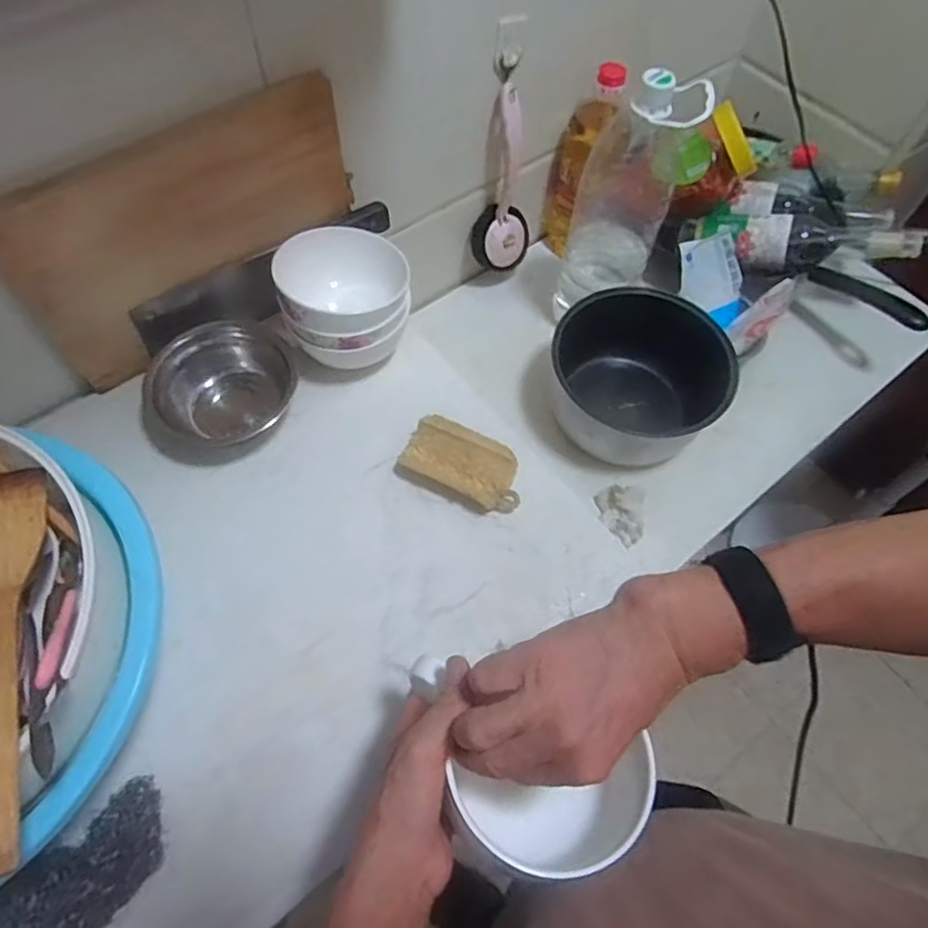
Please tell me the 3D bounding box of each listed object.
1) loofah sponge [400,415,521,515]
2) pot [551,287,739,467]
[{"bbox_3d":[0.000,0.002,0.573,0.110,0.031,0.056,26,64,10],"label":"loofah sponge"},{"bbox_3d":[0.205,-0.102,0.751,0.197,0.123,0.191,1,62,-2],"label":"pot"}]

